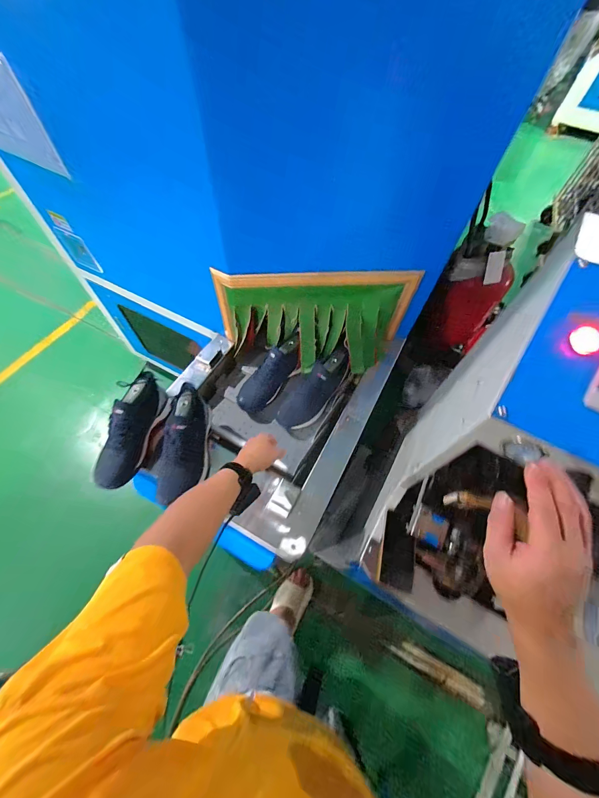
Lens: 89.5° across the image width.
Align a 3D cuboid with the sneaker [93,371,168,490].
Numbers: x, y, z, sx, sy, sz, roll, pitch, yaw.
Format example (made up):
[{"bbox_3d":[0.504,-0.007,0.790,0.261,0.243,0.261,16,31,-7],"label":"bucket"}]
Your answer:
[{"bbox_3d":[-0.454,0.081,0.819,0.100,0.127,0.317,15,80,4],"label":"sneaker"}]

